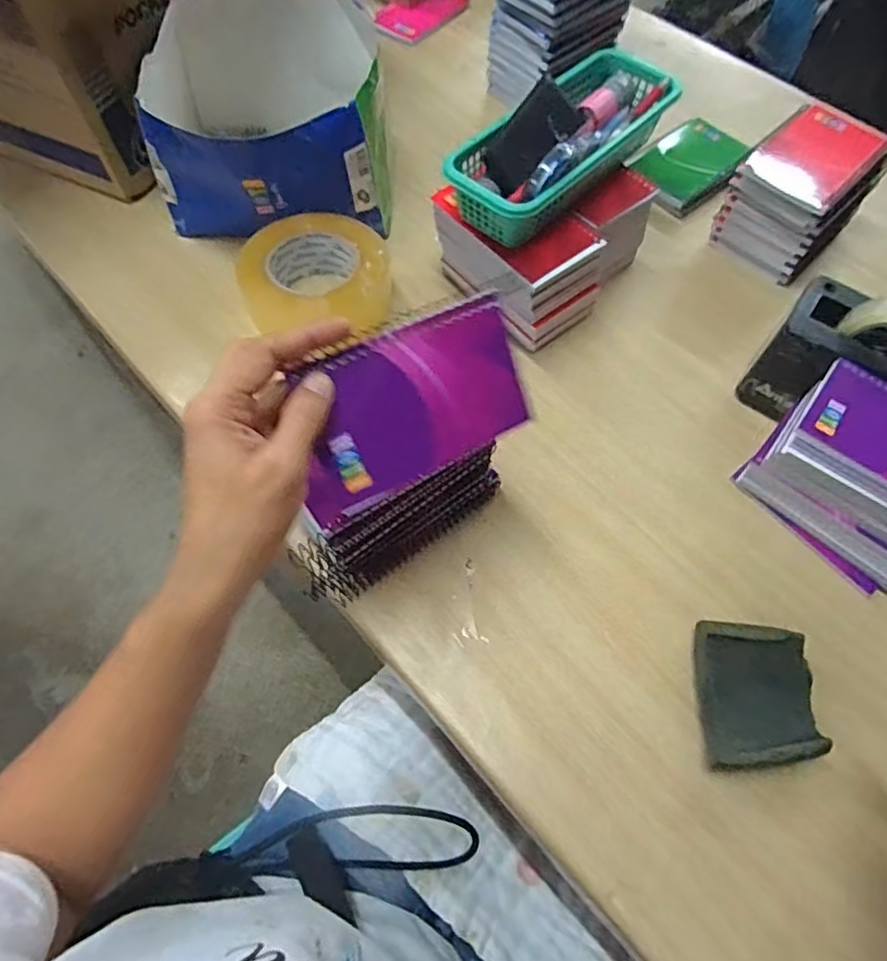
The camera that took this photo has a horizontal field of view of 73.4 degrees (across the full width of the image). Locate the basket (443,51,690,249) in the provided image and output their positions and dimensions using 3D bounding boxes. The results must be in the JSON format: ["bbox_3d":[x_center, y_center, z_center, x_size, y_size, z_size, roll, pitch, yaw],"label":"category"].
[{"bbox_3d":[0.104,-0.283,0.492,0.091,0.052,0.232,38,68,16],"label":"basket"}]

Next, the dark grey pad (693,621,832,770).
[{"bbox_3d":[0.207,0.142,0.395,0.068,0.030,0.087,4,62,0],"label":"dark grey pad"}]

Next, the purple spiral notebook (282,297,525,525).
[{"bbox_3d":[-0.018,-0.042,0.321,0.137,0.083,0.007,-29,24,-17],"label":"purple spiral notebook"}]

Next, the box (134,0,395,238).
[{"bbox_3d":[-0.164,-0.361,0.588,0.215,0.121,0.248,-3,63,-3],"label":"box"}]

